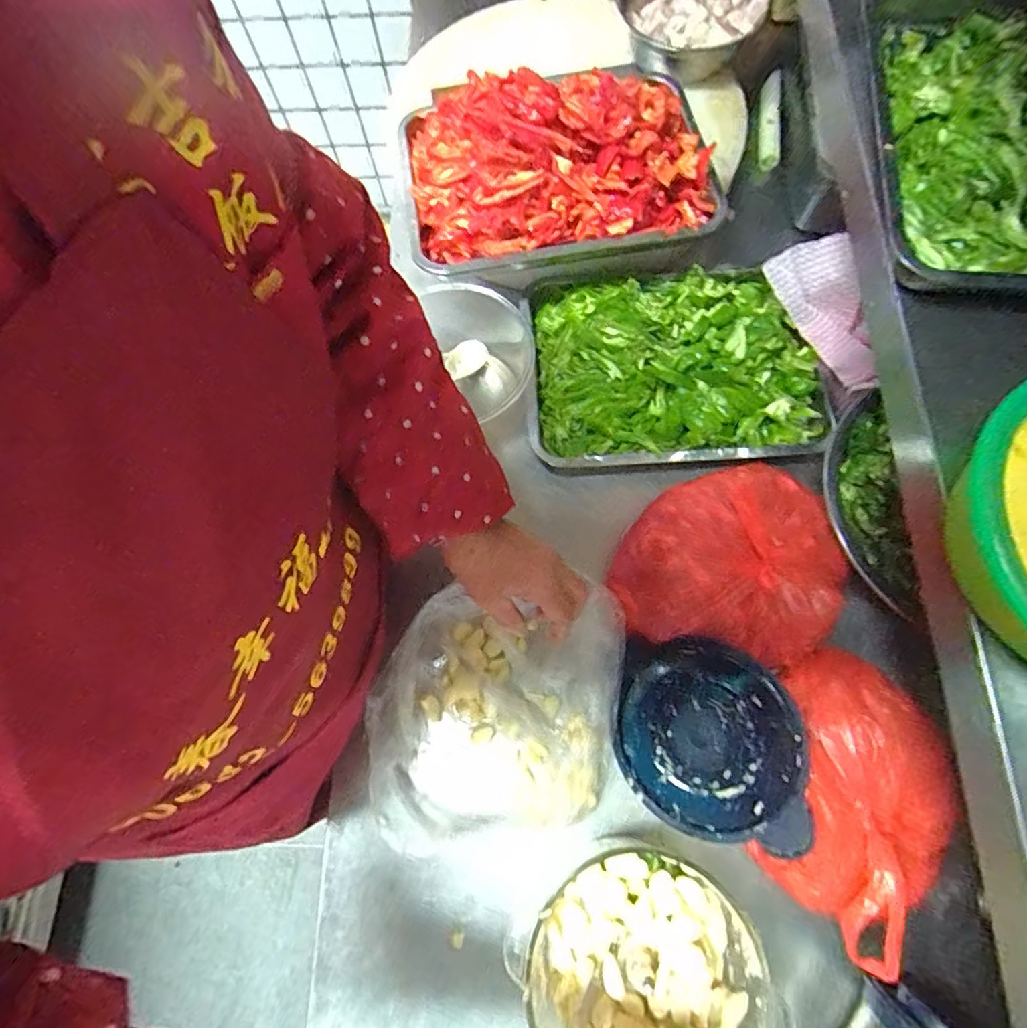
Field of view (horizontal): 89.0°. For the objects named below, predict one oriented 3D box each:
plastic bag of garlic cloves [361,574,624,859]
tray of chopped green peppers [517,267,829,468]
[{"bbox_3d":[-0.028,0.191,0.500,0.244,0.087,0.223,3,72,3],"label":"plastic bag of garlic cloves"},{"bbox_3d":[0.178,-0.184,0.598,0.324,0.066,0.248,-5,72,0],"label":"tray of chopped green peppers"}]

